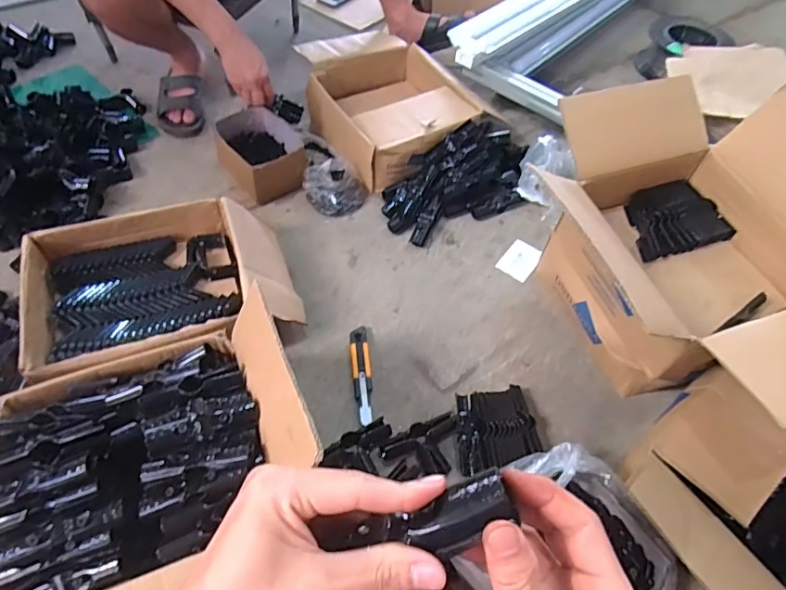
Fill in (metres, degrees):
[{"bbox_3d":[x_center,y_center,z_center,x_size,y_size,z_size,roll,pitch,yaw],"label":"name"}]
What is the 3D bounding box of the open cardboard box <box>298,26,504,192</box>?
[{"bbox_3d":[-0.015,-0.476,1.274,0.352,0.146,0.457,-23,59,-20],"label":"open cardboard box"}]

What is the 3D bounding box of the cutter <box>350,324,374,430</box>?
[{"bbox_3d":[-0.054,0.135,0.906,0.033,0.012,0.188,-3,54,-7],"label":"cutter"}]

